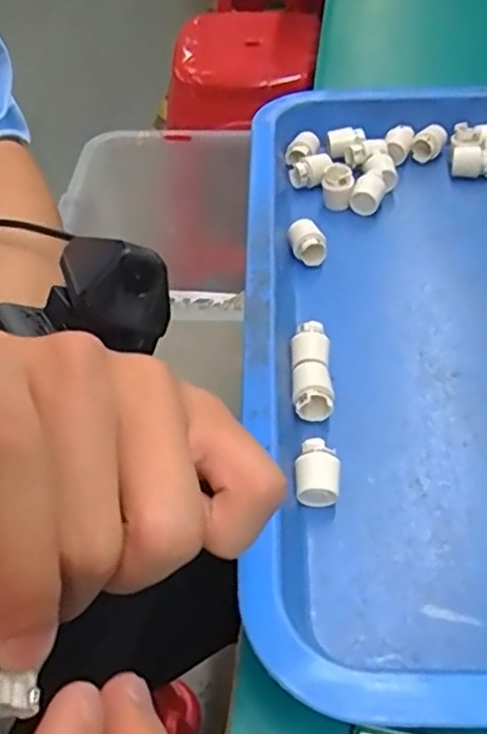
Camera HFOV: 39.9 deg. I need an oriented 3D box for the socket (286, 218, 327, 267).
[{"bbox_3d":[0.040,-0.077,0.428,0.019,0.023,0.028,-11,48,-7],"label":"socket"}]

